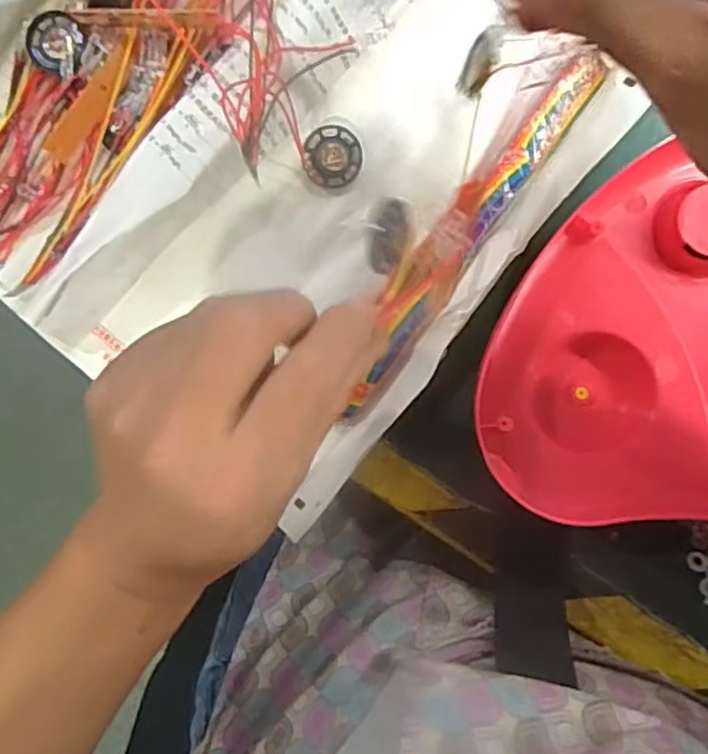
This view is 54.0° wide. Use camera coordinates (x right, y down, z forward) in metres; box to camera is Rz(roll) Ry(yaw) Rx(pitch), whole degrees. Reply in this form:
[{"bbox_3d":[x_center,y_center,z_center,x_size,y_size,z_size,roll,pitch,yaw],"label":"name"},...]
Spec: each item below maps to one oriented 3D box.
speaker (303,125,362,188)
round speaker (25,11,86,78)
[{"bbox_3d":[-0.010,-0.104,0.325,0.026,0.011,0.026,2,90,2],"label":"speaker"},{"bbox_3d":[-0.144,-0.160,0.330,0.032,0.004,0.026,29,91,2],"label":"round speaker"}]

